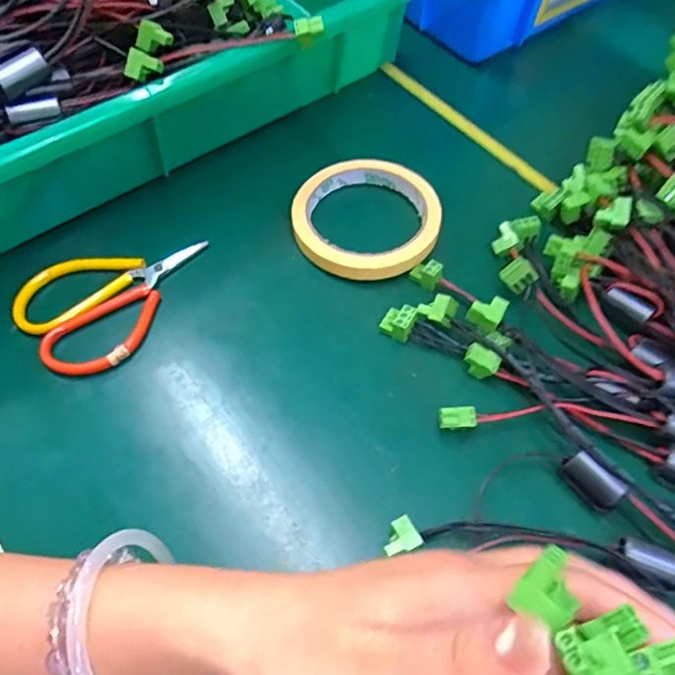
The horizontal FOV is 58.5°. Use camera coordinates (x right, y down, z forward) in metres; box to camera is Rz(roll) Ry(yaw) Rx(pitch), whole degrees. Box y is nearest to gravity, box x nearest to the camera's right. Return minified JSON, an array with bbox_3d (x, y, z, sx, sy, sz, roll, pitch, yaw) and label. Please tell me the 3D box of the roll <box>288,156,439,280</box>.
[{"bbox_3d":[0.019,-0.081,0.390,0.091,0.018,0.096,1,62,-2],"label":"roll"}]

